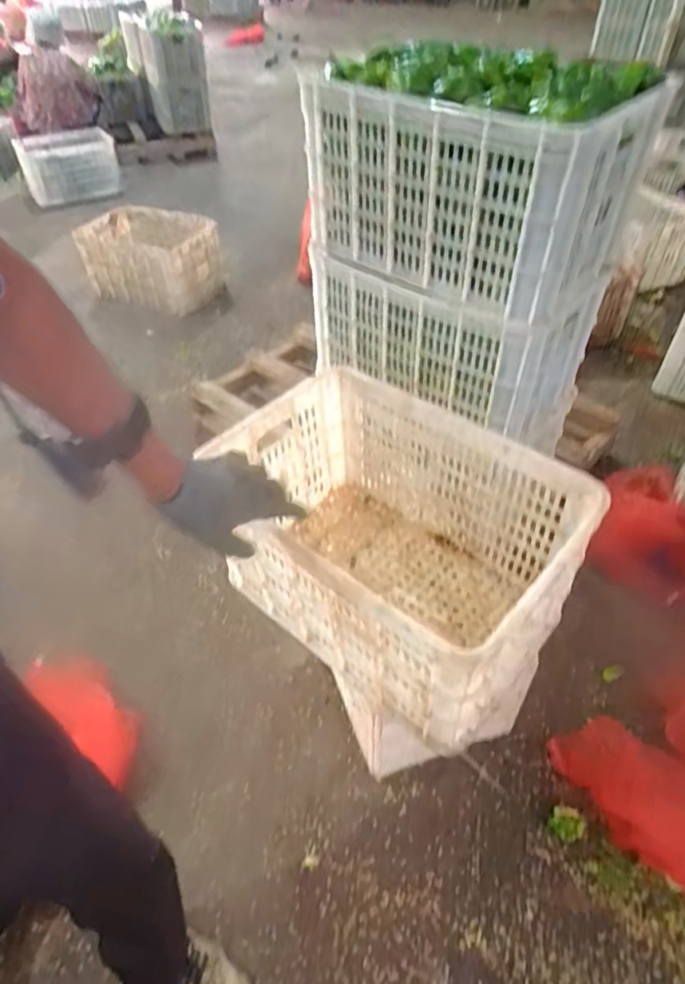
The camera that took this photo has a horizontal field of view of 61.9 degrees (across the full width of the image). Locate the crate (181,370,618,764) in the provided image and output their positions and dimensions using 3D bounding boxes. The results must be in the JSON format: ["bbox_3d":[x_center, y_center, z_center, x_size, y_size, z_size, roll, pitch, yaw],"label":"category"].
[{"bbox_3d":[0.077,0.072,0.902,0.501,0.284,0.361,31,55,28],"label":"crate"}]

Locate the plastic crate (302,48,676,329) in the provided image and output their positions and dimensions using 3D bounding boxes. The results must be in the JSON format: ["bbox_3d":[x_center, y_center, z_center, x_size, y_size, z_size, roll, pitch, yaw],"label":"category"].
[{"bbox_3d":[0.223,-0.540,0.973,0.467,0.289,0.365,34,56,29],"label":"plastic crate"}]

